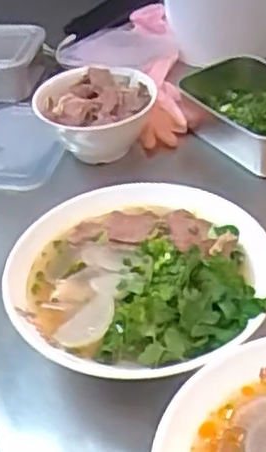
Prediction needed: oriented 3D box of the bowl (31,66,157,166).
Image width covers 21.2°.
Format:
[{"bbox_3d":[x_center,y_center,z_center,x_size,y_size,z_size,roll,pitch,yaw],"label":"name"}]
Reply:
[{"bbox_3d":[-0.044,-0.129,0.875,0.144,0.071,0.128,-19,42,-16],"label":"bowl"}]

